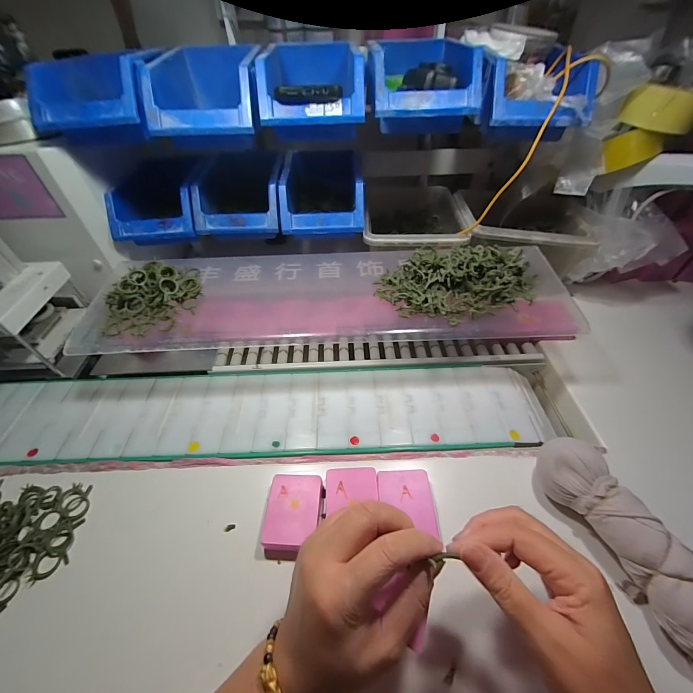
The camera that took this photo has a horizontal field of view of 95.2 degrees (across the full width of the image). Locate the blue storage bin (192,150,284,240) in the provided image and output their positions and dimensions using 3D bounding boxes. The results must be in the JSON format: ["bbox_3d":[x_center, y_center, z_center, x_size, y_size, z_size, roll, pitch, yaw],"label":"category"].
[{"bbox_3d":[-0.165,-0.250,0.507,0.127,0.073,0.169,-1,48,0],"label":"blue storage bin"}]

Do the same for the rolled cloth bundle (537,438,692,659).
[{"bbox_3d":[0.256,0.176,0.276,0.049,0.051,0.201,-16,49,-13],"label":"rolled cloth bundle"}]

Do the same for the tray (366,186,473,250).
[{"bbox_3d":[0.112,-0.216,0.563,0.157,0.065,0.221,2,48,3],"label":"tray"}]

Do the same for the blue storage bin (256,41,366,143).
[{"bbox_3d":[-0.042,-0.340,0.413,0.124,0.072,0.174,-2,48,0],"label":"blue storage bin"}]

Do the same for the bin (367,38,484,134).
[{"bbox_3d":[0.097,-0.350,0.413,0.123,0.076,0.185,1,57,2],"label":"bin"}]

